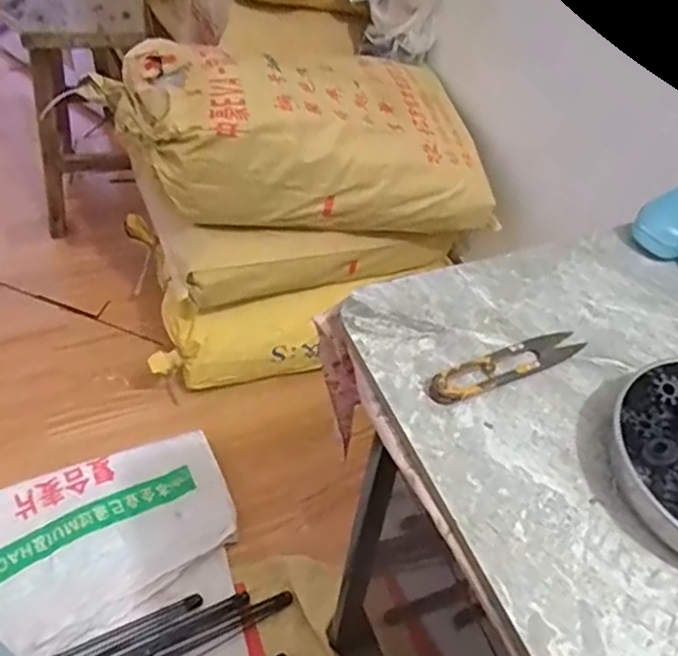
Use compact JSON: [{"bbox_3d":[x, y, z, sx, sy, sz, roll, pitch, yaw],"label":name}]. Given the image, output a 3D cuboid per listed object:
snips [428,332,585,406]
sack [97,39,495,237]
[{"bbox_3d":[0.109,0.023,0.430,0.116,0.009,0.025,-20,53,-23],"label":"snips"},{"bbox_3d":[-0.068,-0.336,1.184,0.643,0.228,0.360,-1,47,-25],"label":"sack"}]

